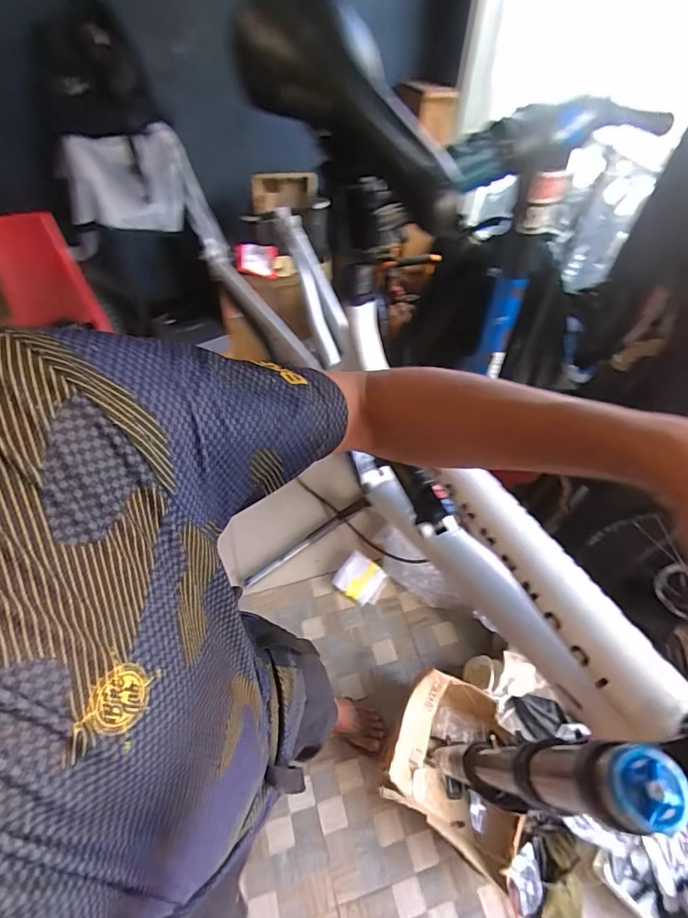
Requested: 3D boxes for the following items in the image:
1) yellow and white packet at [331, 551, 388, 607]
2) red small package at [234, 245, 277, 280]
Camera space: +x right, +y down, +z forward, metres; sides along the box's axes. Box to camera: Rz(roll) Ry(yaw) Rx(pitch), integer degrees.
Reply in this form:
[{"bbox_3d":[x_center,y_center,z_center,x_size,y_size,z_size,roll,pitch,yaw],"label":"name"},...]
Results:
[{"bbox_3d":[0.056,0.405,1.500,0.154,0.031,0.144,29,58,19],"label":"yellow and white packet"},{"bbox_3d":[-0.326,-0.738,1.664,0.171,0.123,0.034,16,55,10],"label":"red small package"}]

